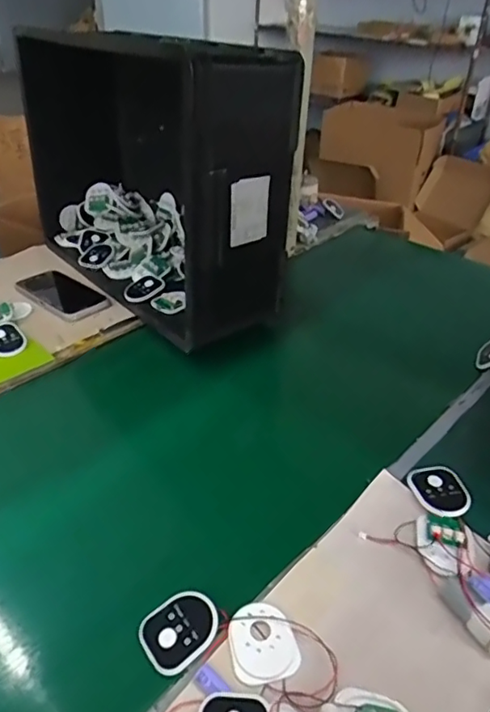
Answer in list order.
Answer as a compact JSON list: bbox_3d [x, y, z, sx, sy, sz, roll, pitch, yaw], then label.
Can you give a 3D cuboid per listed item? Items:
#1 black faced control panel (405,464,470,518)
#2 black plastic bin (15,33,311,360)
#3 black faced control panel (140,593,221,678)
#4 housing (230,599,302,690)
[{"bbox_3d":[0.186,0.126,0.523,0.049,0.008,0.056,-9,37,-16],"label":"black faced control panel"},{"bbox_3d":[-0.136,-0.273,0.815,0.196,0.345,0.484,-21,42,-29],"label":"black plastic bin"},{"bbox_3d":[-0.049,0.205,0.419,0.056,0.013,0.048,-27,45,-34],"label":"black faced control panel"},{"bbox_3d":[0.012,0.209,0.410,0.048,0.007,0.058,-9,38,-16],"label":"housing"}]

